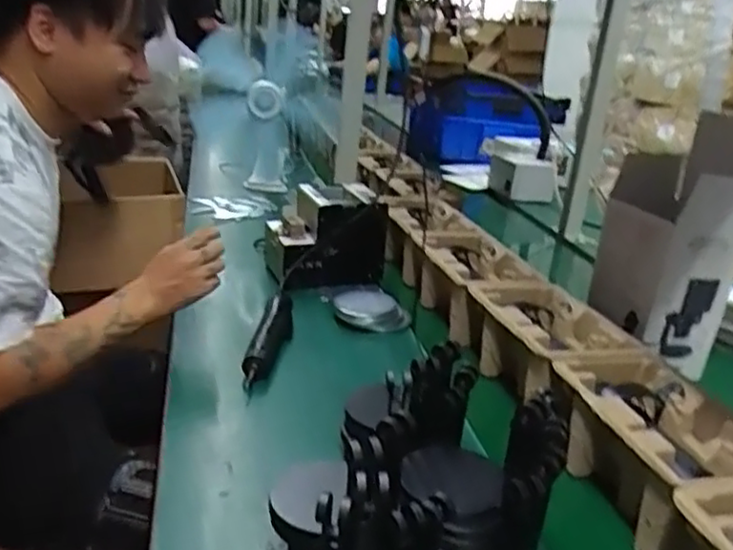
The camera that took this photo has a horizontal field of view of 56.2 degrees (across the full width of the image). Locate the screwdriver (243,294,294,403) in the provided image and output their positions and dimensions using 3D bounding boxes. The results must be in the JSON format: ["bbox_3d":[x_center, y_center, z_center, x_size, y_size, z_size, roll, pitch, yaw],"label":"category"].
[{"bbox_3d":[-0.130,0.083,0.931,0.046,0.053,0.223,7,20,1],"label":"screwdriver"}]

